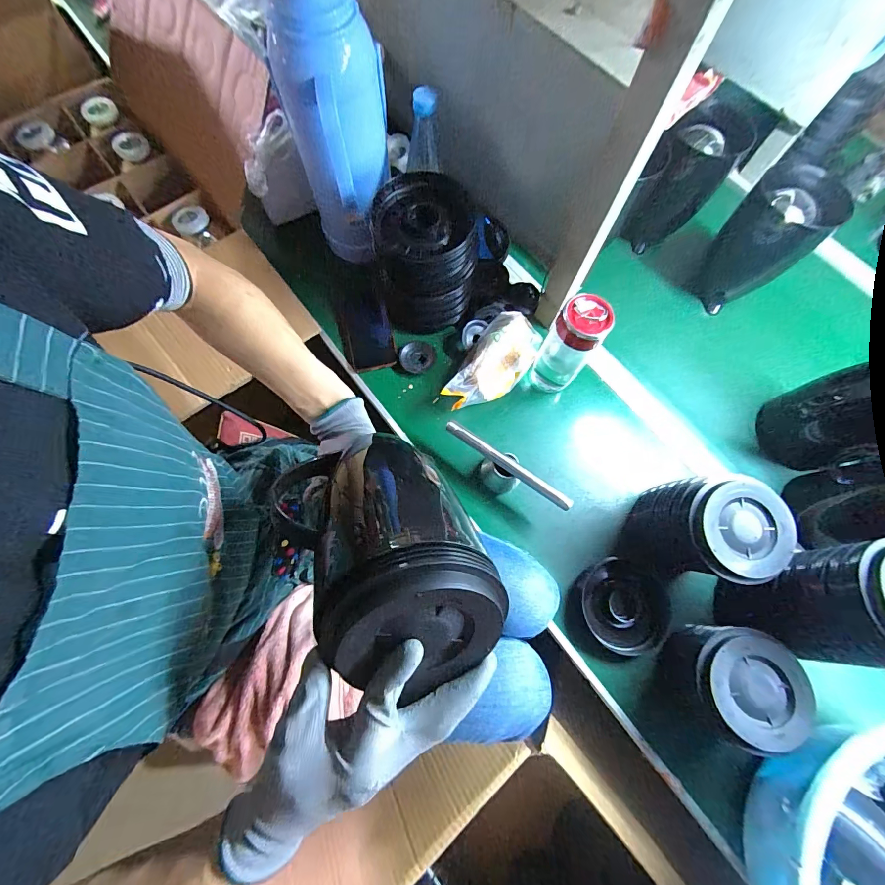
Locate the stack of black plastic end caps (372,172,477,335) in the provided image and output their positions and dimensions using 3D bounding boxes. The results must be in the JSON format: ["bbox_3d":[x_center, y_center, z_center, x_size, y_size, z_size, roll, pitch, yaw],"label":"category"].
[{"bbox_3d":[-0.028,-0.282,0.588,0.140,0.176,0.140,-5,72,-4],"label":"stack of black plastic end caps"}]

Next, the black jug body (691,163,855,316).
[{"bbox_3d":[0.530,-0.341,0.642,0.116,0.185,0.115,36,73,9],"label":"black jug body"}]

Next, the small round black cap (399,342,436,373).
[{"bbox_3d":[-0.041,-0.142,0.637,0.058,0.012,0.057,1,71,-2],"label":"small round black cap"}]

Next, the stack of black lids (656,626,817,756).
[{"bbox_3d":[0.344,0.286,0.461,0.114,0.101,0.105,-37,77,-14],"label":"stack of black lids"}]

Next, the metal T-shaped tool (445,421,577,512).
[{"bbox_3d":[0.087,0.045,0.562,0.197,0.074,0.047,28,72,7],"label":"metal T-shaped tool"}]

